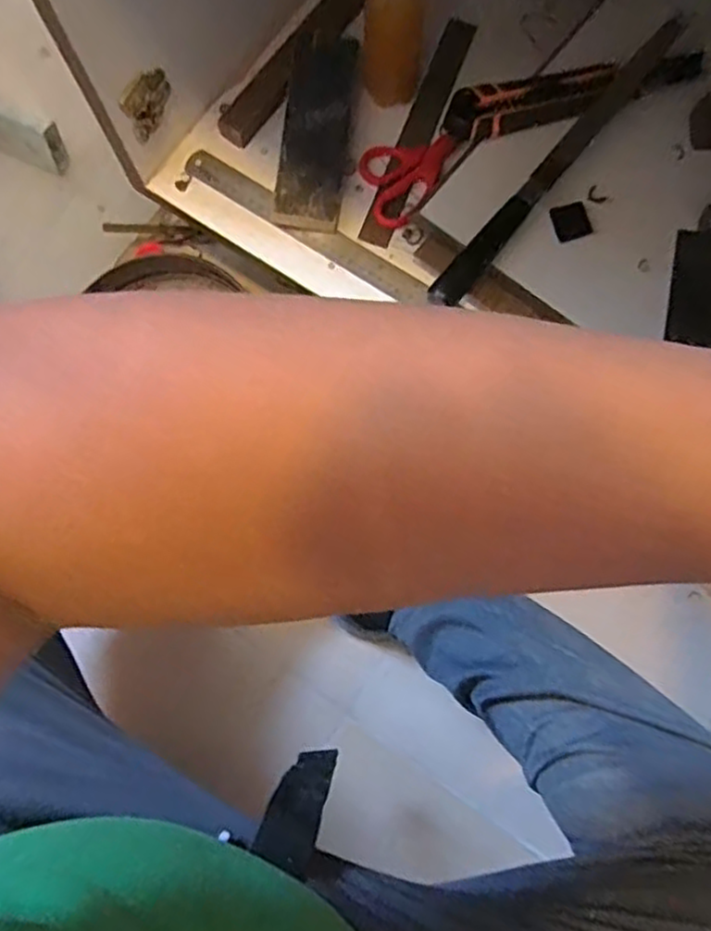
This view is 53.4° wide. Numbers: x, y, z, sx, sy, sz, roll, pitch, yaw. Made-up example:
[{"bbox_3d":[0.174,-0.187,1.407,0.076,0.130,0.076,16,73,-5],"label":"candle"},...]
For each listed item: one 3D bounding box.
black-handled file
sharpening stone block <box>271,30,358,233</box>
[{"bbox_3d":[0.165,-0.249,0.574,0.024,0.023,0.301,39,81,8],"label":"black-handled file"},{"bbox_3d":[-0.033,-0.304,0.642,0.060,0.009,0.195,12,78,-16],"label":"sharpening stone block"}]

